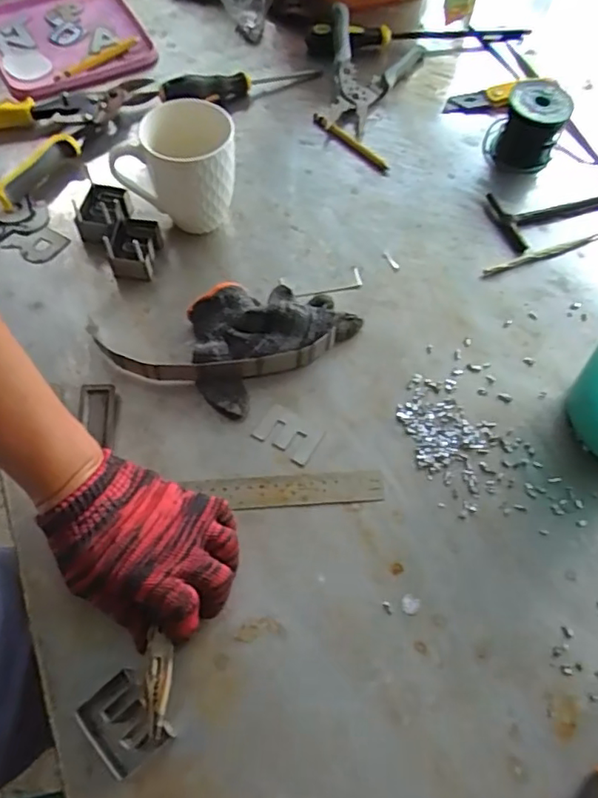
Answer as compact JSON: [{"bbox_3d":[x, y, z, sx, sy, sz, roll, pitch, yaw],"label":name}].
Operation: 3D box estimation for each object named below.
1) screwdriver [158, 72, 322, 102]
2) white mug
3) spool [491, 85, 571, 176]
[{"bbox_3d":[-0.071,-0.380,0.692,0.196,0.029,0.025,-19,65,-12],"label":"screwdriver"},{"bbox_3d":[-0.113,-0.223,0.564,0.108,0.106,0.082,14,62,4],"label":"white mug"},{"bbox_3d":[0.262,-0.306,0.652,0.063,0.071,0.065,1,62,-2],"label":"spool"}]

